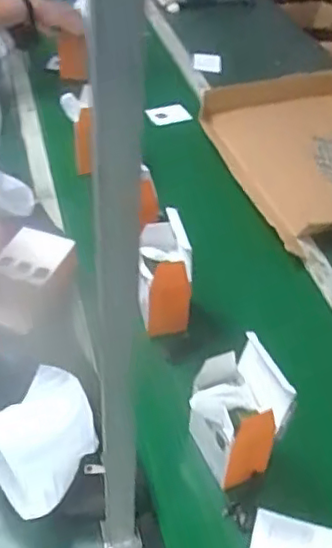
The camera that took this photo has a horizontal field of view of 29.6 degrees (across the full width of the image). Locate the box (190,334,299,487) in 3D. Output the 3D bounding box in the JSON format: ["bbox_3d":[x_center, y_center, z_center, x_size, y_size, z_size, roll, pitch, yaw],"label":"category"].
[{"bbox_3d":[0.082,0.174,0.777,0.099,0.160,0.099,-6,40,-11],"label":"box"}]

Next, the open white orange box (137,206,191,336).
[{"bbox_3d":[-0.003,0.004,0.948,0.075,0.160,0.100,2,40,-2],"label":"open white orange box"}]

